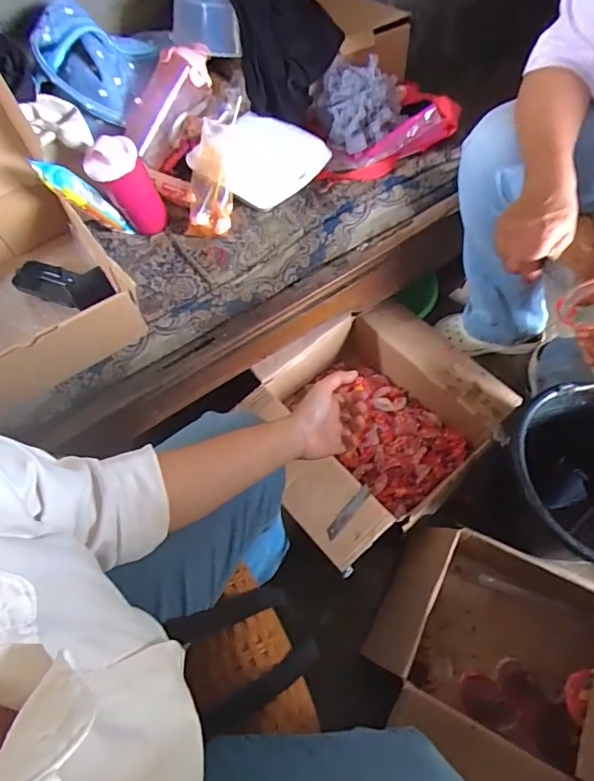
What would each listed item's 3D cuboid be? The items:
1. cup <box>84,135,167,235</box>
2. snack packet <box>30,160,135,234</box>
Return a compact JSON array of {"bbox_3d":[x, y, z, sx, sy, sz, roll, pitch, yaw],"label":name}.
[{"bbox_3d":[-0.257,-0.308,0.722,0.084,0.147,0.072,-19,63,-8],"label":"cup"},{"bbox_3d":[-0.298,-0.275,0.692,0.049,0.185,0.038,33,93,18],"label":"snack packet"}]

